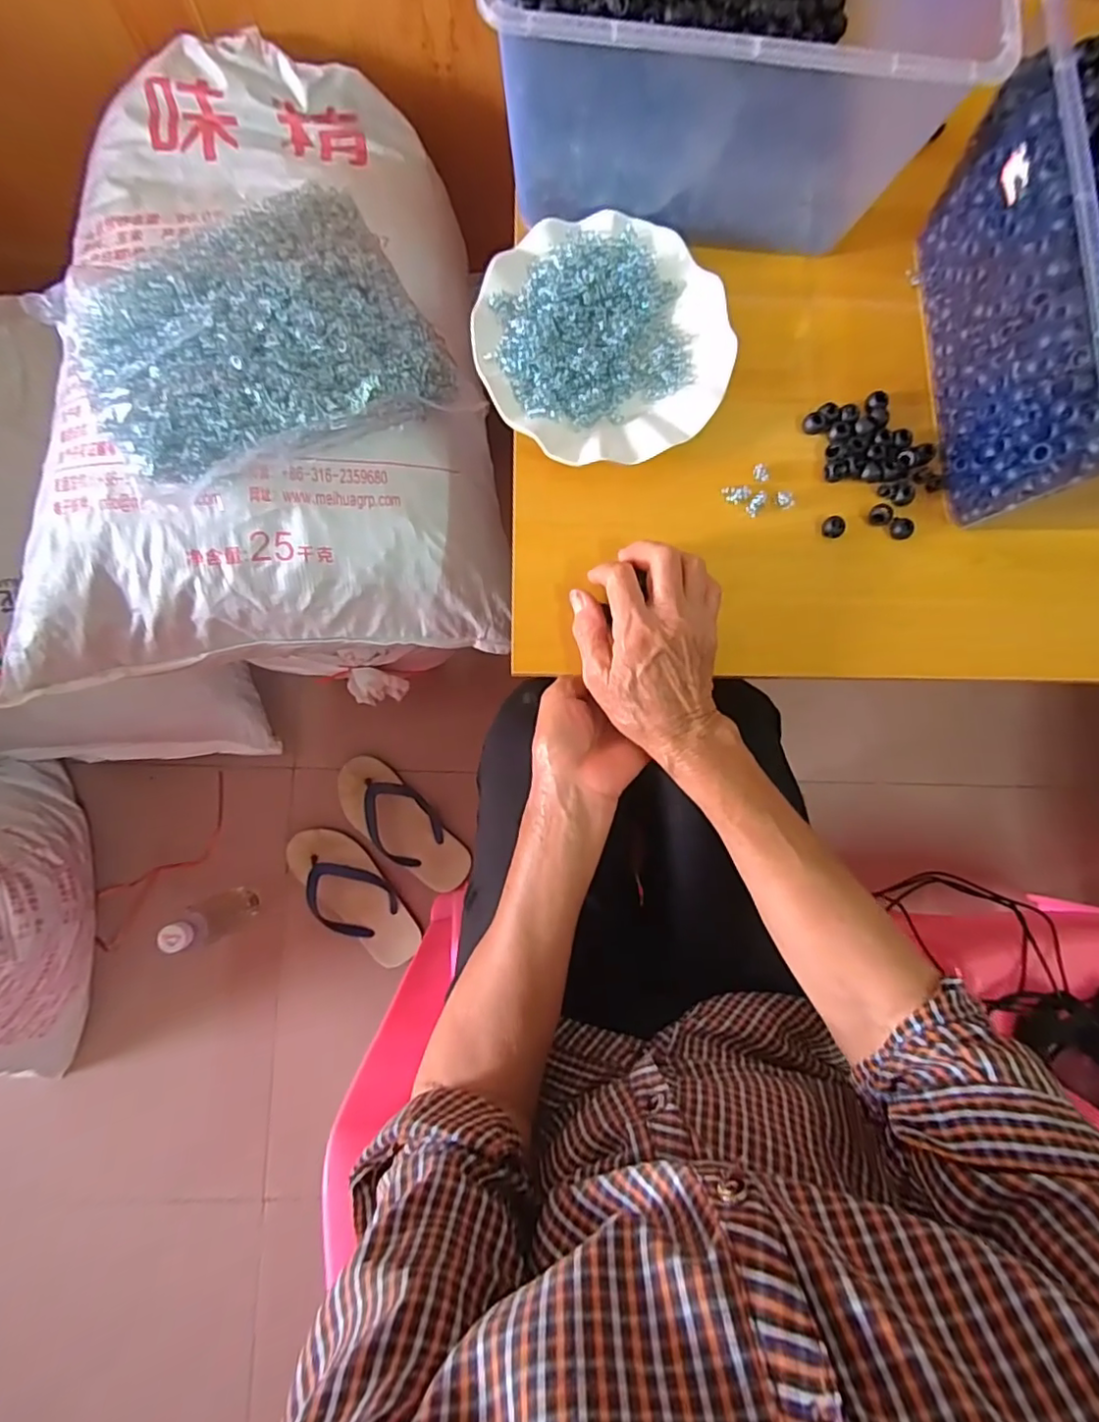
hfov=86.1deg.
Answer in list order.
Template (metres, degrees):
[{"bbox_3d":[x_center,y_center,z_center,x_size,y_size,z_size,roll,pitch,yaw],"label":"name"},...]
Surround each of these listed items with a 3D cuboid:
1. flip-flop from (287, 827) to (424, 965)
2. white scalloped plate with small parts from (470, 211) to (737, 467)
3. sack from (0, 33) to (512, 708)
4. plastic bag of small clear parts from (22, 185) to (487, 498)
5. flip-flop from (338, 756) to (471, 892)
[{"bbox_3d":[-0.284,0.268,0.847,0.101,0.059,0.238,-41,88,-6],"label":"flip-flop"},{"bbox_3d":[0.040,-0.268,0.429,0.179,0.024,0.178,0,85,-4],"label":"white scalloped plate with small parts"},{"bbox_3d":[-0.277,-0.310,0.528,0.398,0.141,0.546,-5,85,-4],"label":"sack"},{"bbox_3d":[-0.232,-0.297,0.470,0.264,0.058,0.190,-28,87,-6],"label":"plastic bag of small clear parts"},{"bbox_3d":[-0.217,0.169,0.860,0.093,0.036,0.237,-42,89,-6],"label":"flip-flop"}]

